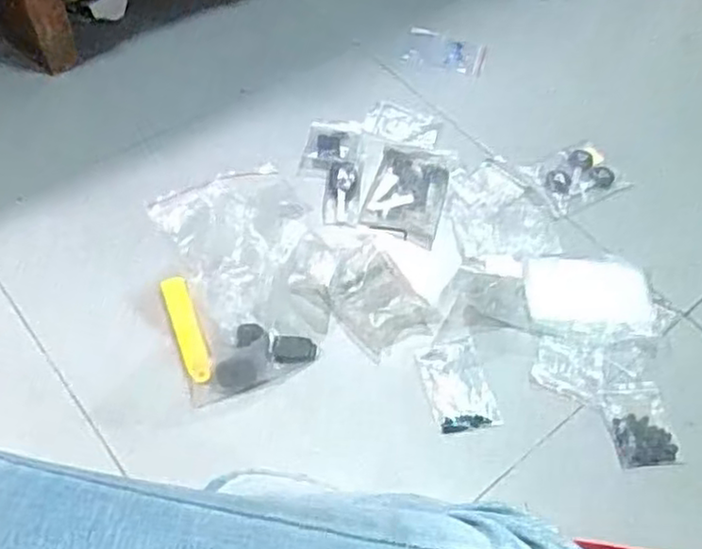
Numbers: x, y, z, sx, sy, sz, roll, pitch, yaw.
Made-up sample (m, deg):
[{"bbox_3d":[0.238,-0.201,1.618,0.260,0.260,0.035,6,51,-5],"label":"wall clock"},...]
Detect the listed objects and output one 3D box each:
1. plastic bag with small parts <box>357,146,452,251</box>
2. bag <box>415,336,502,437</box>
[{"bbox_3d":[0.071,-0.107,0.882,0.093,0.015,0.142,16,55,6],"label":"plastic bag with small parts"},{"bbox_3d":[0.110,0.117,0.744,0.066,0.005,0.096,-9,56,-12],"label":"bag"}]

